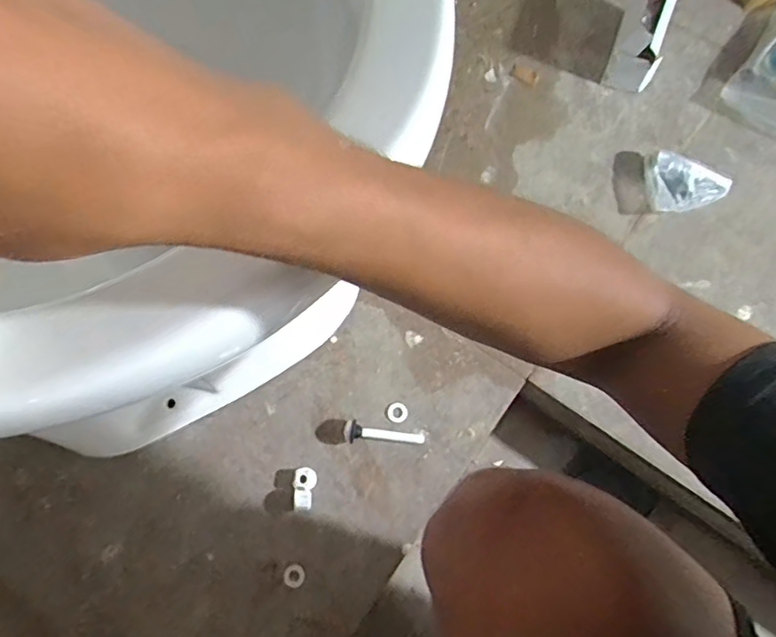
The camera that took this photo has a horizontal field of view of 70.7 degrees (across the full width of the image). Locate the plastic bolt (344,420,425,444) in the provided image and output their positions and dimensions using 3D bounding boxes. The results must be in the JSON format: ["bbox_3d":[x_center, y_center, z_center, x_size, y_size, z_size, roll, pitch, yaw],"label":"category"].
[{"bbox_3d":[-0.005,0.123,0.573,0.085,0.021,0.021,8,74,4],"label":"plastic bolt"}]

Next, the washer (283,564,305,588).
[{"bbox_3d":[-0.094,0.259,0.549,0.022,0.004,0.021,0,73,2],"label":"washer"}]

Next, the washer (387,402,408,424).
[{"bbox_3d":[0.010,0.101,0.588,0.022,0.005,0.022,0,73,2],"label":"washer"}]

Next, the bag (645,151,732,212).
[{"bbox_3d":[0.344,-0.153,0.626,0.096,0.037,0.065,4,74,3],"label":"bag"}]

